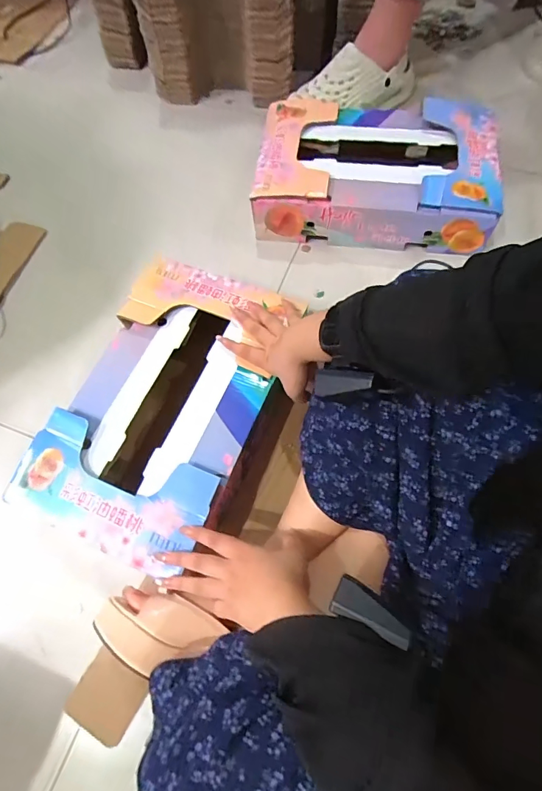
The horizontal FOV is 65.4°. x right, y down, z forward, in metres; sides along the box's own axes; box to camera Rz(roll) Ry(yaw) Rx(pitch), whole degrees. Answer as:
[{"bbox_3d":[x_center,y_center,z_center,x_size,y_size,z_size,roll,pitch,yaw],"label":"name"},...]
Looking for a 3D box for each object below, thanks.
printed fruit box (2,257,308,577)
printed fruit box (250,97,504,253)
[{"bbox_3d":[-0.115,0.024,0.597,0.277,0.111,0.385,23,70,12],"label":"printed fruit box"},{"bbox_3d":[0.182,-0.394,0.761,0.392,0.120,0.241,7,68,5],"label":"printed fruit box"}]

